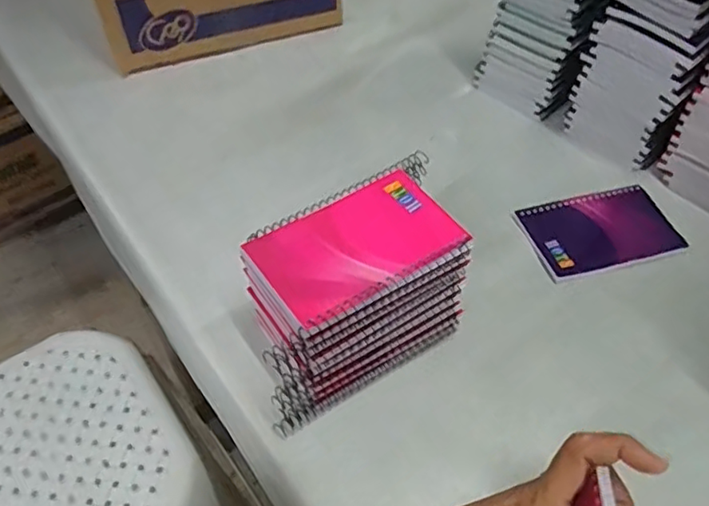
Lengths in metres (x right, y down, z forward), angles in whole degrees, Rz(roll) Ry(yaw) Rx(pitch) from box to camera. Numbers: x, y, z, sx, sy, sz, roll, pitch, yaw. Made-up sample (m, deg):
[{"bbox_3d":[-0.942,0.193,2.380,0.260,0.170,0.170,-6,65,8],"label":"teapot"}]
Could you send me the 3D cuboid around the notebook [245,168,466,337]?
[{"bbox_3d":[0.002,-0.007,0.384,0.132,0.014,0.082,-29,55,-21],"label":"notebook"}]

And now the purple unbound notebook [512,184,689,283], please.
[{"bbox_3d":[0.221,-0.021,0.529,0.135,0.007,0.084,-14,51,-11],"label":"purple unbound notebook"}]

